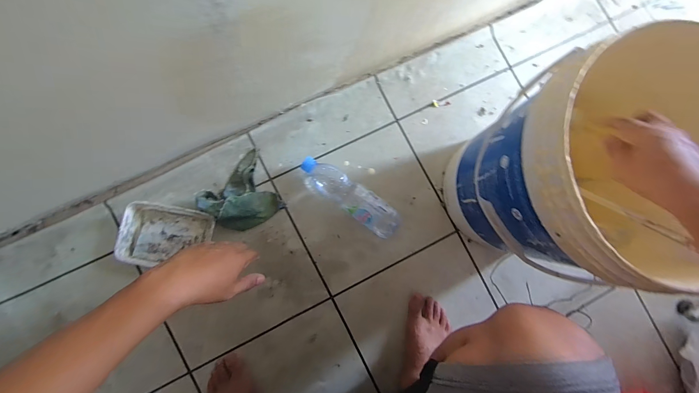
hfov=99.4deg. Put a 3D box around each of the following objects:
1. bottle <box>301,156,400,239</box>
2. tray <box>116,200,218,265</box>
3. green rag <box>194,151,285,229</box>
[{"bbox_3d":[0.000,0.000,0.624,0.237,0.066,0.067,35,82,0],"label":"bottle"},{"bbox_3d":[-0.365,0.082,0.594,0.165,0.034,0.118,11,83,-4],"label":"tray"},{"bbox_3d":[-0.224,-0.002,0.613,0.154,0.038,0.139,-37,88,-7],"label":"green rag"}]

